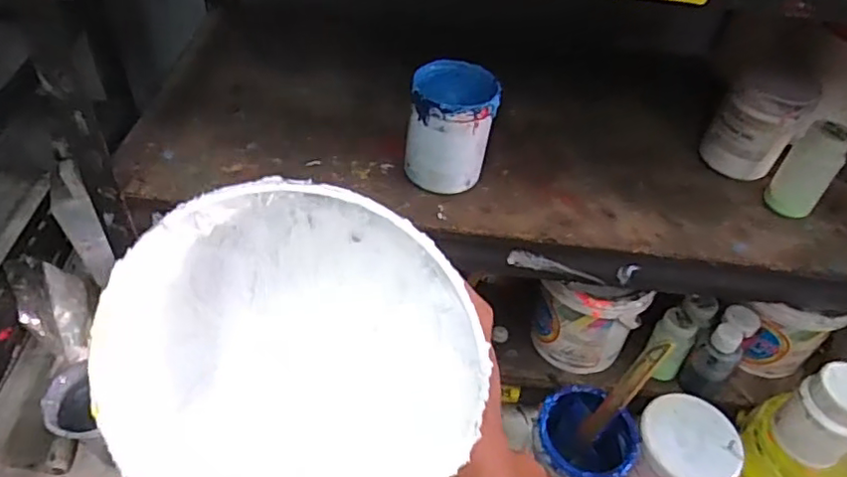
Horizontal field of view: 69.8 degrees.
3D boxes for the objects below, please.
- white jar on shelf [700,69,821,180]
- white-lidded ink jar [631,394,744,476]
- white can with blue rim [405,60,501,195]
[{"bbox_3d":[0.327,-0.119,0.593,0.068,0.102,0.082,29,50,19],"label":"white jar on shelf"},{"bbox_3d":[0.261,0.244,0.650,0.093,0.134,0.092,3,47,-3],"label":"white-lidded ink jar"},{"bbox_3d":[0.023,-0.092,0.539,0.071,0.103,0.066,4,46,-4],"label":"white can with blue rim"}]

